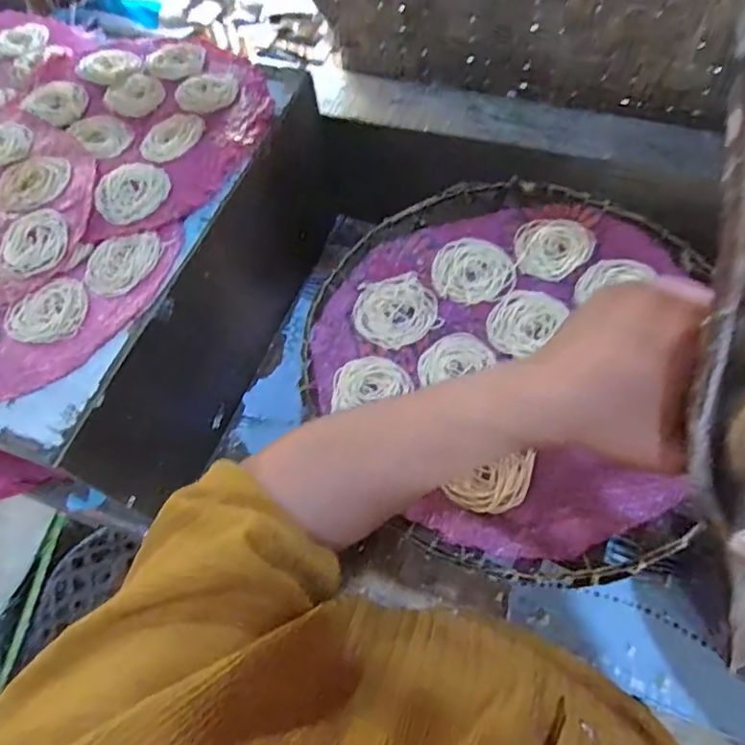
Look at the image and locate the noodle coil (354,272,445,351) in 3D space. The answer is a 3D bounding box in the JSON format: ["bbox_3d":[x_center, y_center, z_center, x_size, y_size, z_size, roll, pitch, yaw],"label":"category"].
[{"bbox_3d":[0.021,-0.060,0.517,0.073,0.007,0.077,-3,61,5],"label":"noodle coil"}]

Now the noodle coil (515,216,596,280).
[{"bbox_3d":[0.175,-0.122,0.533,0.070,0.009,0.075,-3,61,5],"label":"noodle coil"}]

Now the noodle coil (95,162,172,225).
[{"bbox_3d":[-0.250,-0.189,0.568,0.066,0.011,0.077,40,72,23],"label":"noodle coil"}]

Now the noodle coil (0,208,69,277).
[{"bbox_3d":[-0.335,-0.130,0.541,0.067,0.006,0.071,-3,61,5],"label":"noodle coil"}]

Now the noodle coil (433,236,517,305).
[{"bbox_3d":[0.098,-0.100,0.531,0.076,0.004,0.077,-3,61,5],"label":"noodle coil"}]

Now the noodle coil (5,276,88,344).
[{"bbox_3d":[-0.301,-0.059,0.509,0.071,0.004,0.071,-3,61,5],"label":"noodle coil"}]

